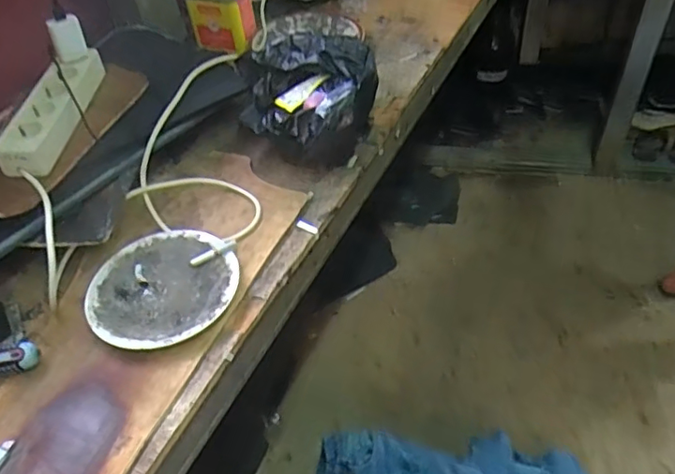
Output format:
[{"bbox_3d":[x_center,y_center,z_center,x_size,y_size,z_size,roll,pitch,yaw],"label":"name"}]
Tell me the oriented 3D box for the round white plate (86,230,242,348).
[{"bbox_3d":[-0.201,0.058,0.679,0.166,0.020,0.171,-3,47,3],"label":"round white plate"}]

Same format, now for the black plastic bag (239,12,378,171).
[{"bbox_3d":[-0.040,-0.201,0.844,0.194,0.106,0.213,-7,47,0],"label":"black plastic bag"}]

